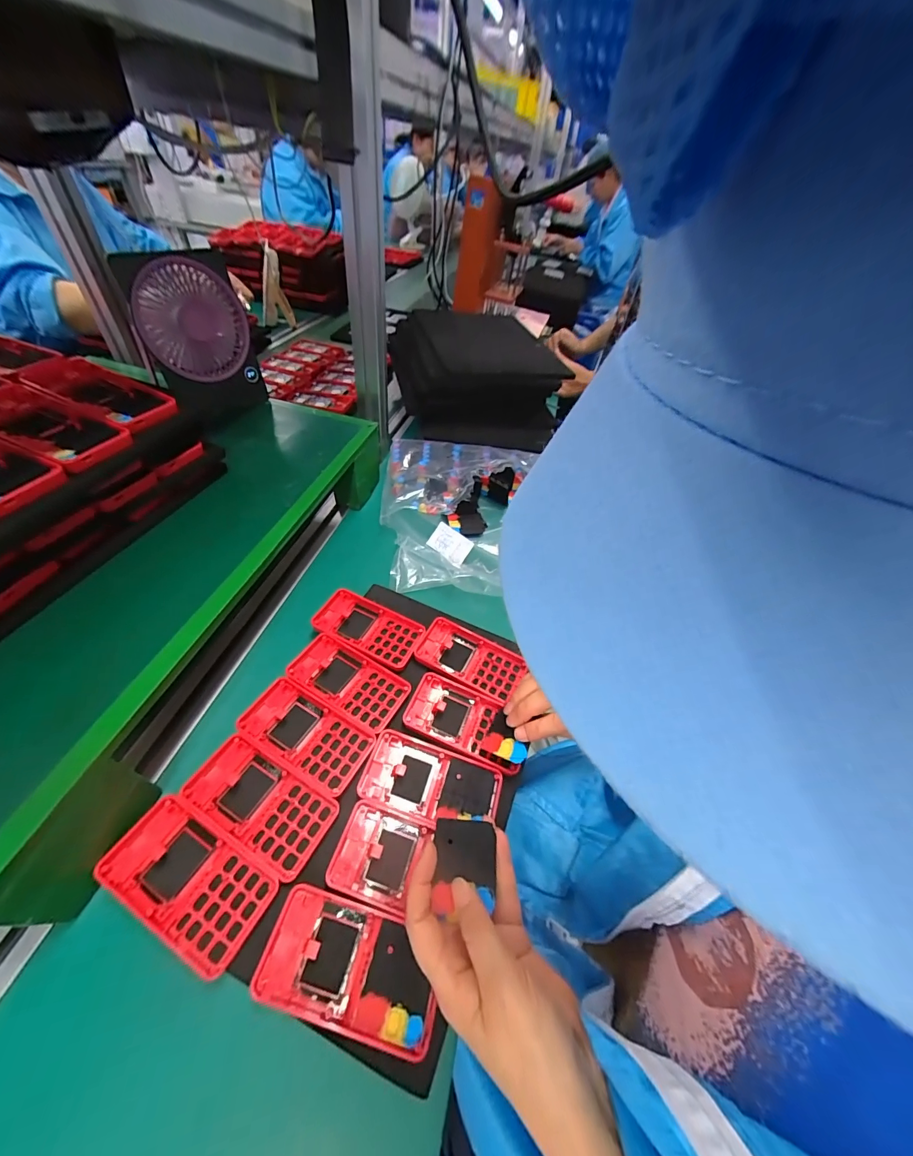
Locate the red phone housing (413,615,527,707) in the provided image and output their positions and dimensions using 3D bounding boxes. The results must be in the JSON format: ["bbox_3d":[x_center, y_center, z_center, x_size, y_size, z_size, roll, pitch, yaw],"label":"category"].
[{"bbox_3d":[0.015,0.091,0.439,0.116,0.018,0.069,24,48,14],"label":"red phone housing"}]

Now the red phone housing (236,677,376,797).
[{"bbox_3d":[-0.142,0.145,0.364,0.120,0.015,0.063,25,49,15],"label":"red phone housing"}]

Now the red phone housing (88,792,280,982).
[{"bbox_3d":[-0.199,0.221,0.287,0.122,0.017,0.065,24,48,14],"label":"red phone housing"}]

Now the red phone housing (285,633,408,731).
[{"bbox_3d":[-0.113,0.105,0.404,0.119,0.012,0.065,24,49,14],"label":"red phone housing"}]

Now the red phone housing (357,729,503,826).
[{"bbox_3d":[-0.023,0.185,0.352,0.121,0.017,0.062,17,47,7],"label":"red phone housing"}]

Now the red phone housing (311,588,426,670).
[{"bbox_3d":[-0.103,0.056,0.448,0.123,0.015,0.066,22,48,13],"label":"red phone housing"}]

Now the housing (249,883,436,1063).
[{"bbox_3d":[-0.073,0.270,0.270,0.120,0.018,0.061,15,47,6],"label":"housing"}]

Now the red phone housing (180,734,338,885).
[{"bbox_3d":[-0.164,0.186,0.324,0.121,0.015,0.064,25,49,14],"label":"red phone housing"}]

